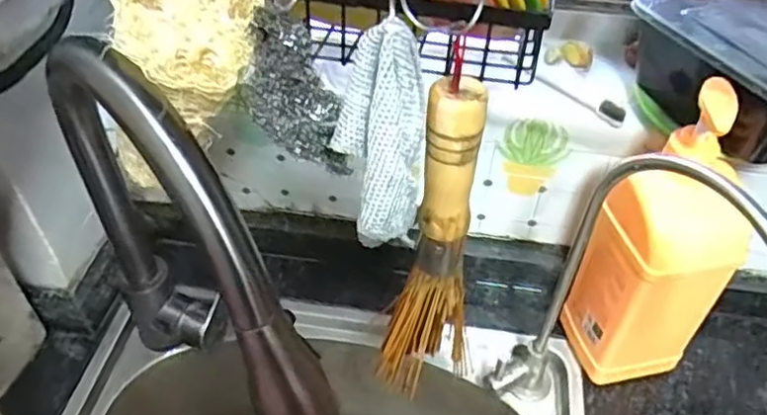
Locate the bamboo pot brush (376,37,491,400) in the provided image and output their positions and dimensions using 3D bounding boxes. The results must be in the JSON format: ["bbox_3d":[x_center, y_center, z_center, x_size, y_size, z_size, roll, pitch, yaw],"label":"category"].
[{"bbox_3d":[0.030,0.032,0.386,0.053,0.253,0.037,-35,57,-30],"label":"bamboo pot brush"}]

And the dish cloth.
[{"bbox_3d":[-0.002,-0.034,0.306,0.041,0.103,0.022,-1,12,-2],"label":"dish cloth"}]

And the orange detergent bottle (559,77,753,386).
[{"bbox_3d":[0.227,0.039,0.522,0.088,0.287,0.073,-8,46,-9],"label":"orange detergent bottle"}]

